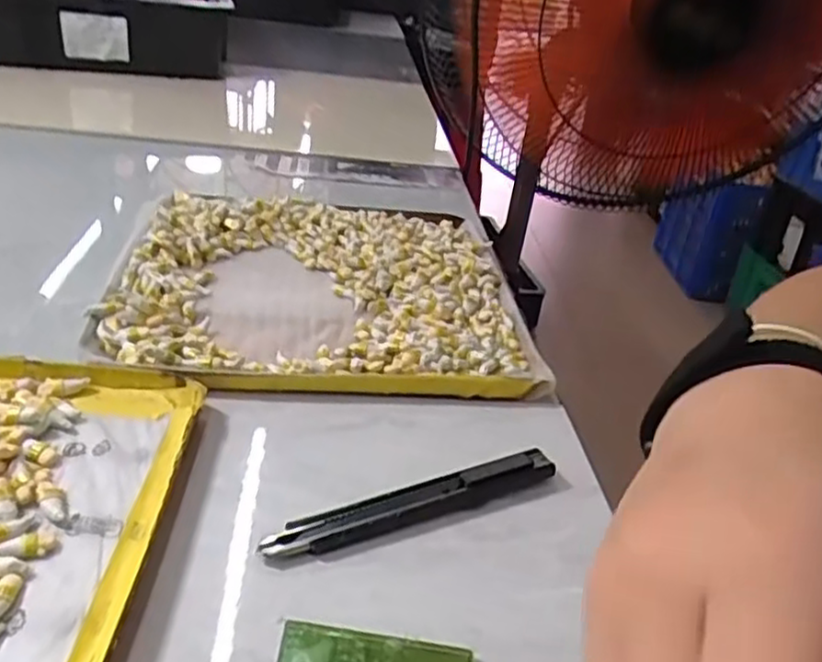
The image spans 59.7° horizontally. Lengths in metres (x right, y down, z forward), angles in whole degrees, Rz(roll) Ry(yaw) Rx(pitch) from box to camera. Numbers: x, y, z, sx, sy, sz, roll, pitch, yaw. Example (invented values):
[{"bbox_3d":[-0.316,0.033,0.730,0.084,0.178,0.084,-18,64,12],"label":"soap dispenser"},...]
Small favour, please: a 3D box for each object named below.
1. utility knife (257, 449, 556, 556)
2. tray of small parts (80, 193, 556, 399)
[{"bbox_3d":[0.004,0.071,0.297,0.132,0.011,0.014,-9,34,-27],"label":"utility knife"},{"bbox_3d":[-0.056,-0.035,0.452,0.235,0.020,0.227,3,30,-9],"label":"tray of small parts"}]

